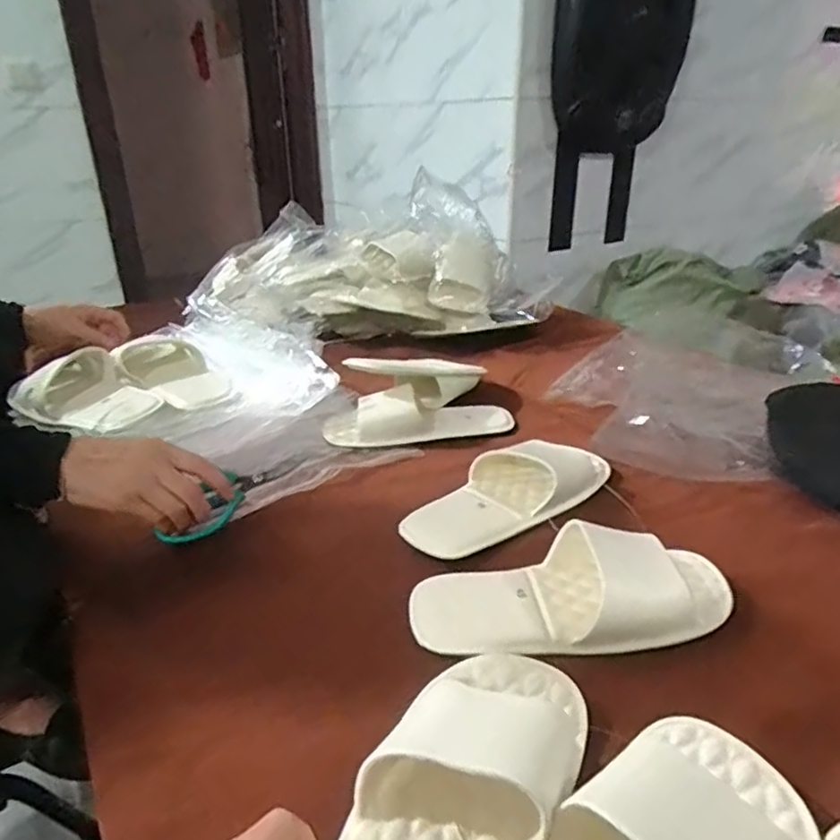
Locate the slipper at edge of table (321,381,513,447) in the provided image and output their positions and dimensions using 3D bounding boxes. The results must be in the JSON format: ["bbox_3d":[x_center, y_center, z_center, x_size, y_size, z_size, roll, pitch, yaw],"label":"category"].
[{"bbox_3d":[-0.002,-0.005,0.772,0.232,0.053,0.084,-4,26,-6],"label":"slipper at edge of table"}]

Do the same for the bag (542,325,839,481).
[{"bbox_3d":[0.363,-0.046,0.822,0.266,0.030,0.383,29,46,31],"label":"bag"}]

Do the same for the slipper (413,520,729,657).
[{"bbox_3d":[0.119,0.129,0.486,0.251,0.053,0.104,-2,26,-2],"label":"slipper"}]

